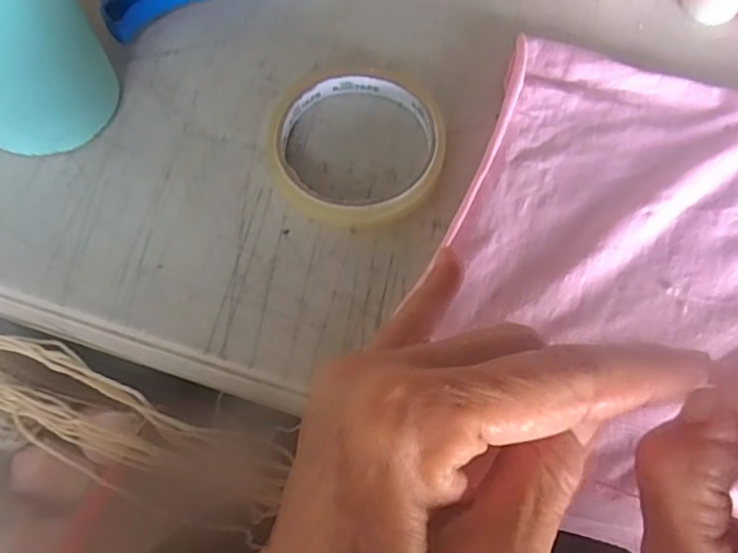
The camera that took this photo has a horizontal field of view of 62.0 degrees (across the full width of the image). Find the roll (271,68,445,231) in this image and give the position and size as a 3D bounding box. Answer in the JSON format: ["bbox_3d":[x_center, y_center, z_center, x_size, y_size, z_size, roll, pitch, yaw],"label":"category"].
[{"bbox_3d":[-0.006,-0.072,0.311,0.085,0.014,0.100,4,66,0],"label":"roll"}]

